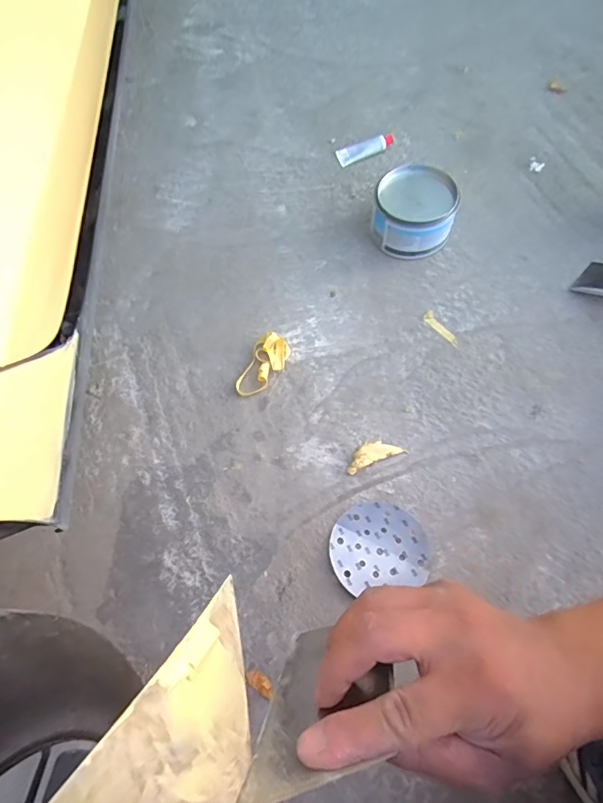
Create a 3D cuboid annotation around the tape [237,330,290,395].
[{"bbox_3d":[-0.064,-0.063,0.770,0.064,0.026,0.118,18,67,11],"label":"tape"}]

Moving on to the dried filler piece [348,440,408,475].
[{"bbox_3d":[0.114,0.081,0.704,0.093,0.012,0.034,-21,66,-7],"label":"dried filler piece"}]

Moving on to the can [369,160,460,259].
[{"bbox_3d":[0.212,-0.357,0.848,0.148,0.094,0.151,-1,65,2],"label":"can"}]

